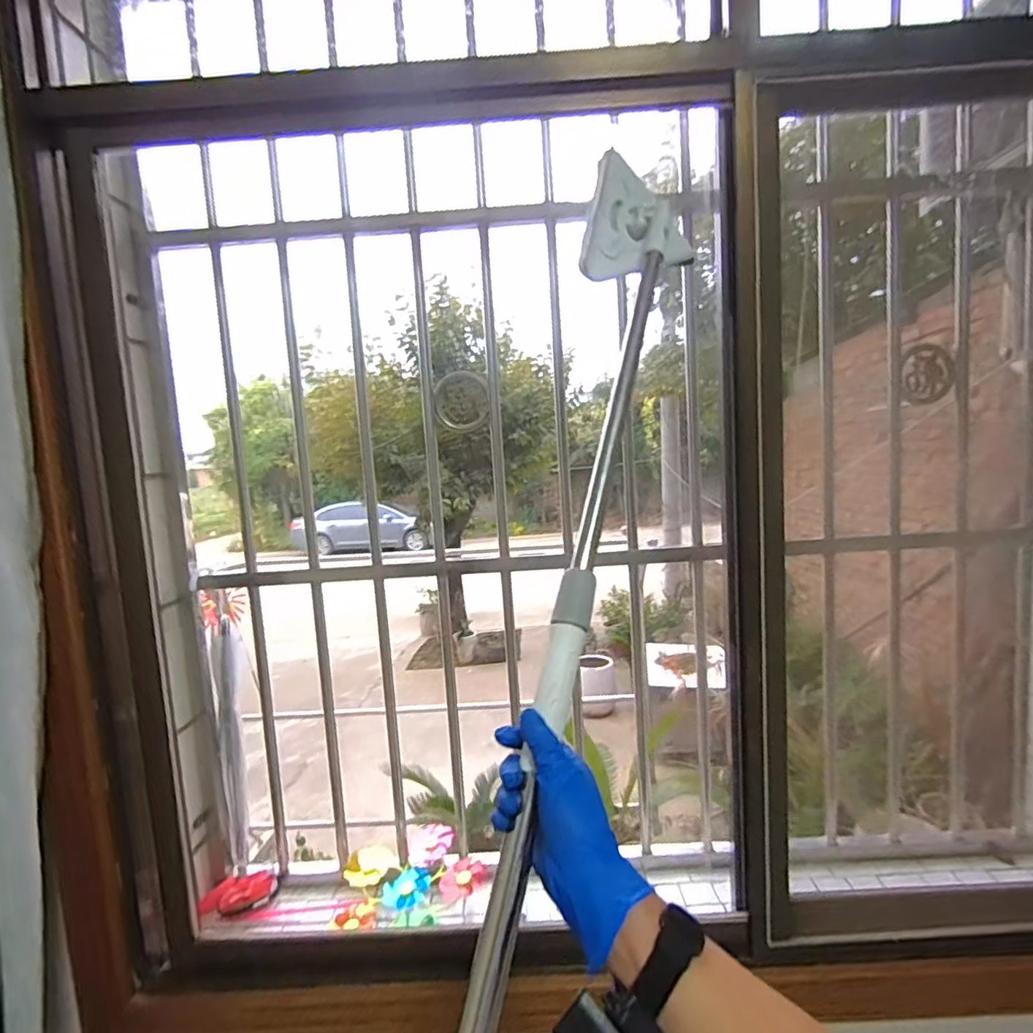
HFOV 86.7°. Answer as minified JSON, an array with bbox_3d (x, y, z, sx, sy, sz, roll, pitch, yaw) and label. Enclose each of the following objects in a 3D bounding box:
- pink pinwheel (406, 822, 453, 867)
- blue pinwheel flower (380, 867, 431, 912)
[{"bbox_3d":[-0.180,0.694,1.164,0.099,0.016,0.080,-2,33,-28],"label":"pink pinwheel"},{"bbox_3d":[-0.215,0.733,1.073,0.090,0.018,0.068,-18,31,-24],"label":"blue pinwheel flower"}]

